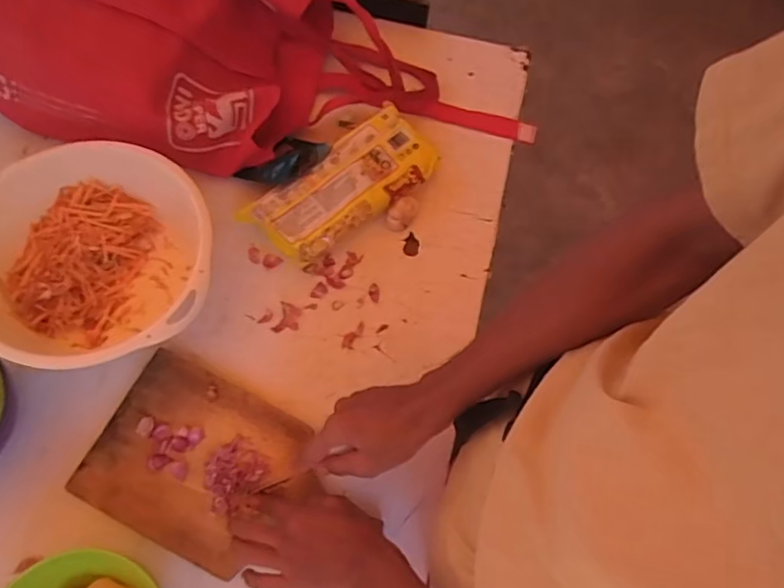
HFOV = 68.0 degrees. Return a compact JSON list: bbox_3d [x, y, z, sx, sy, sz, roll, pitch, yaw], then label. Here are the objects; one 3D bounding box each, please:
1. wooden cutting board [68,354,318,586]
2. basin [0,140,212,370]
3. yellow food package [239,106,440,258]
[{"bbox_3d":[-0.194,0.166,0.583,0.197,0.014,0.162,26,69,9],"label":"wooden cutting board"},{"bbox_3d":[-0.302,-0.031,0.605,0.227,0.093,0.228,1,68,-3],"label":"basin"},{"bbox_3d":[-0.056,-0.125,0.697,0.225,0.051,0.106,-39,75,-17],"label":"yellow food package"}]

